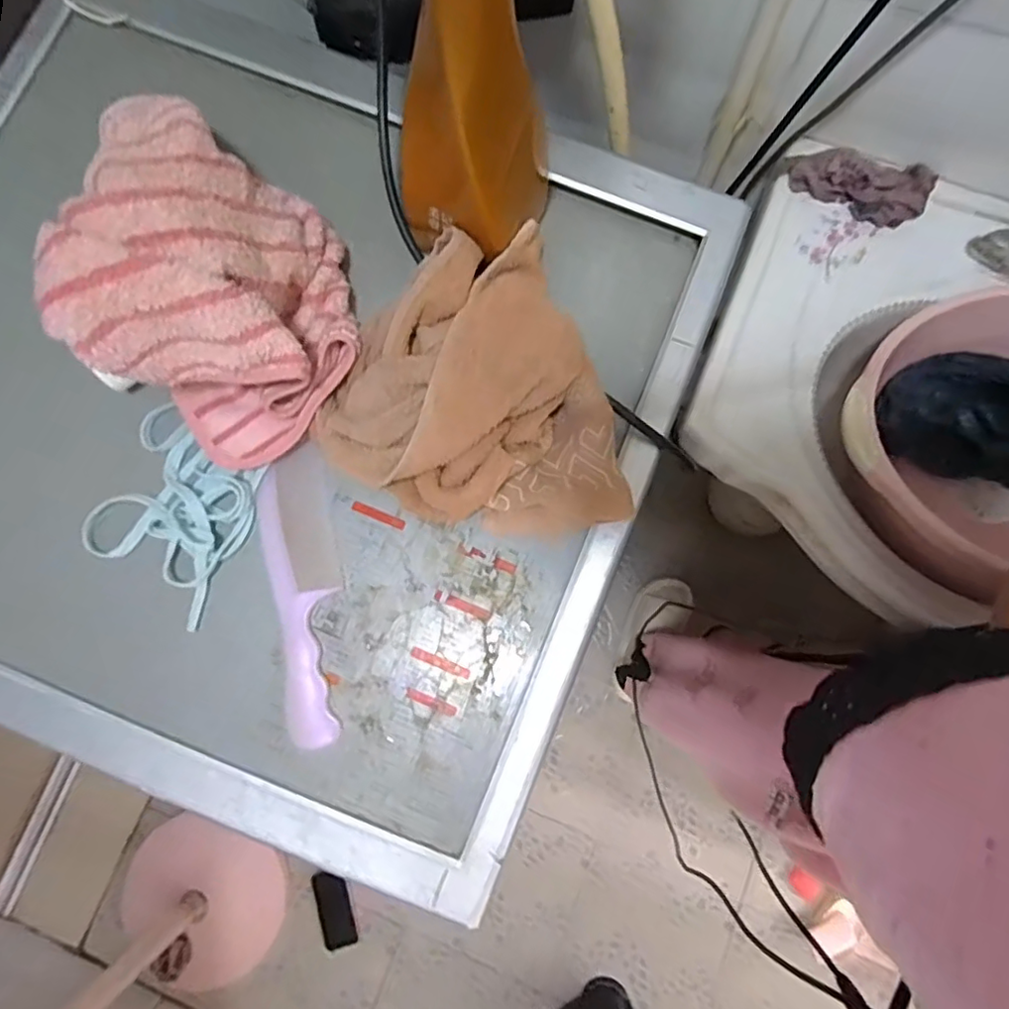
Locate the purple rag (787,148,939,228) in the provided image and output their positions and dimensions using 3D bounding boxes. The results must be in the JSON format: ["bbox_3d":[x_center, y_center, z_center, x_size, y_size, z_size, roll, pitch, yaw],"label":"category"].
[{"bbox_3d":[0.363,-0.324,0.599,0.136,0.031,0.067,10,81,4],"label":"purple rag"}]

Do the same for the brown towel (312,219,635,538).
[{"bbox_3d":[-0.027,-0.081,0.399,0.193,0.065,0.207,-11,80,0],"label":"brown towel"}]

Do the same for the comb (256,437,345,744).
[{"bbox_3d":[-0.137,0.059,0.403,0.049,0.010,0.200,-10,80,0],"label":"comb"}]

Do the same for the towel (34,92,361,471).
[{"bbox_3d":[-0.183,-0.160,0.372,0.140,0.125,0.235,-14,80,0],"label":"towel"}]

